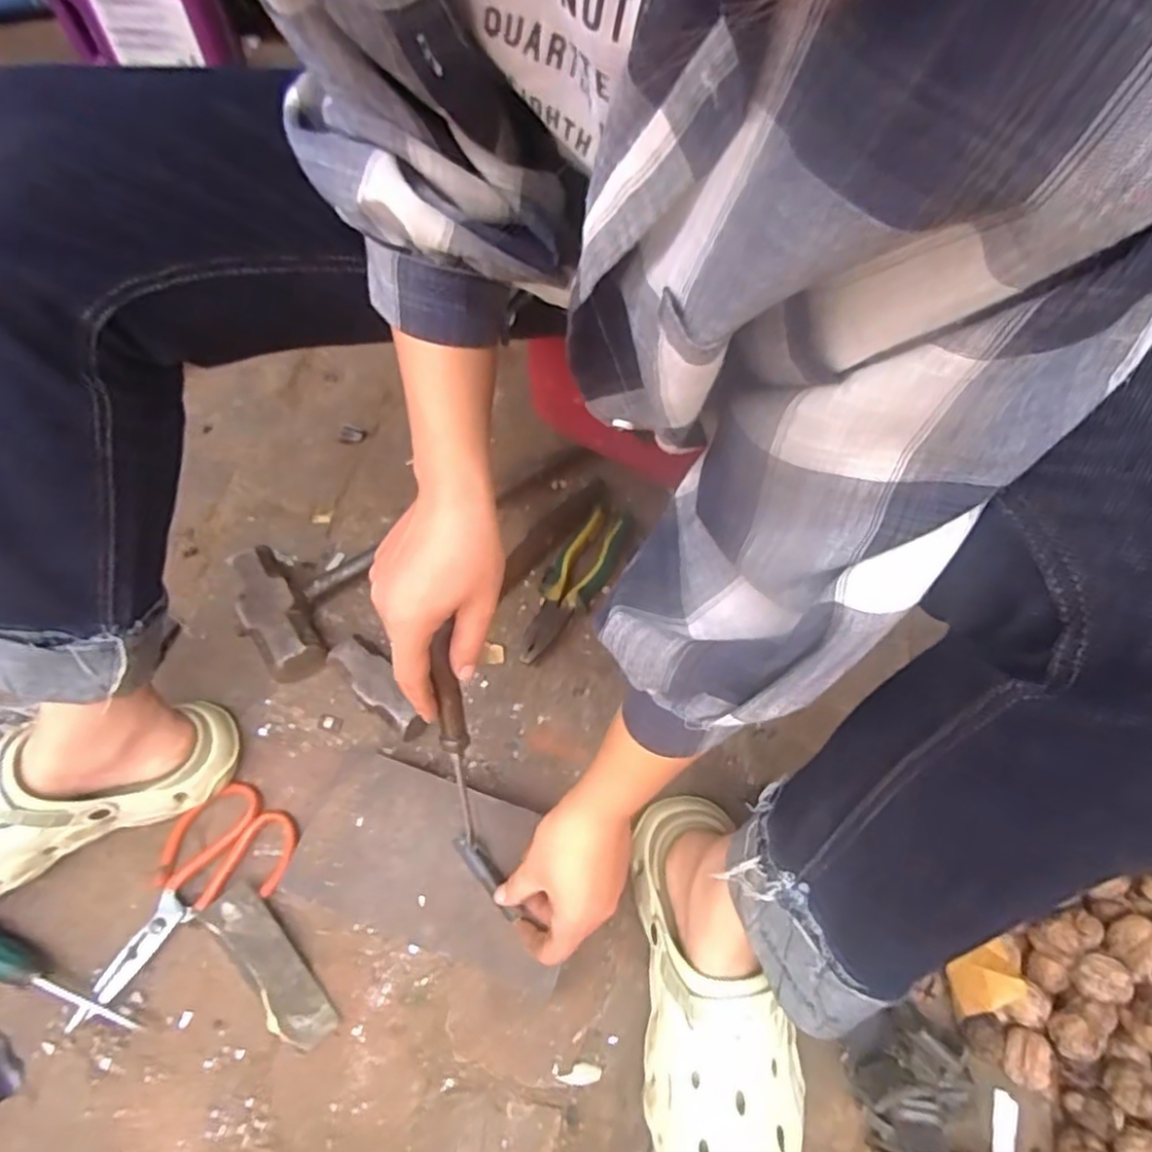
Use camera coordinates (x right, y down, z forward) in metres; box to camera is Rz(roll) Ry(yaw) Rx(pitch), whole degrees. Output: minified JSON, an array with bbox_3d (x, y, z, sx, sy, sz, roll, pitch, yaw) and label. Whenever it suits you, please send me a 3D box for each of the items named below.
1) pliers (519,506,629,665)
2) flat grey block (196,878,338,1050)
[{"bbox_3d":[-0.006,0.006,0.696,0.057,0.023,0.188,27,65,12],"label":"pliers"},{"bbox_3d":[-0.239,0.303,0.536,0.041,0.013,0.136,-37,78,-27],"label":"flat grey block"}]

